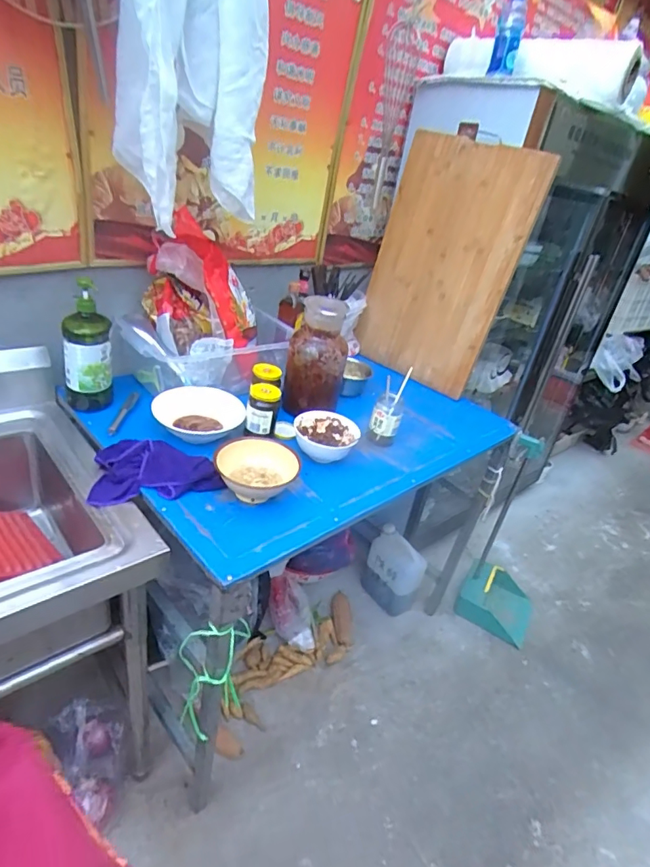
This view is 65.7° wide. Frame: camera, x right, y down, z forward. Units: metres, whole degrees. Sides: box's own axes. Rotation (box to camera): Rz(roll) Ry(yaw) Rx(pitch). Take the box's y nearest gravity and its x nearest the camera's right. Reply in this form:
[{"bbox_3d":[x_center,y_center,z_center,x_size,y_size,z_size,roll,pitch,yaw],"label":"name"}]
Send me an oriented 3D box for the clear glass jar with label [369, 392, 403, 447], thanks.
[{"bbox_3d":[0.137,-0.023,1.157,0.071,0.120,0.059,11,26,9],"label":"clear glass jar with label"}]

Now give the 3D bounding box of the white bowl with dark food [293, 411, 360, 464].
[{"bbox_3d":[0.002,0.013,1.102,0.141,0.081,0.108,7,26,0],"label":"white bowl with dark food"}]

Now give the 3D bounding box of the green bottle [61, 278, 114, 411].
[{"bbox_3d":[-0.495,-0.168,1.045,0.093,0.264,0.083,-7,29,-27],"label":"green bottle"}]

